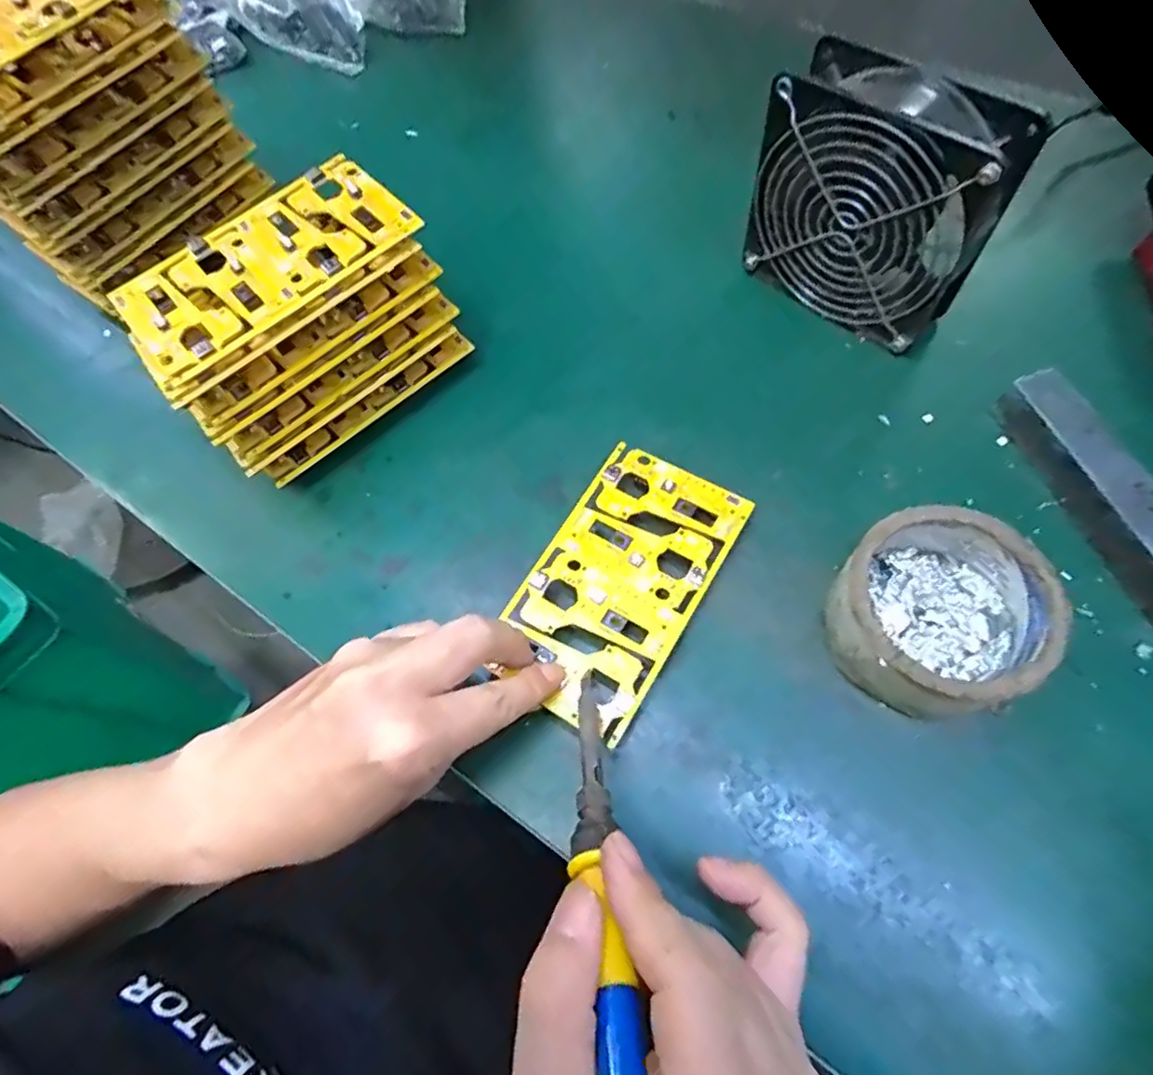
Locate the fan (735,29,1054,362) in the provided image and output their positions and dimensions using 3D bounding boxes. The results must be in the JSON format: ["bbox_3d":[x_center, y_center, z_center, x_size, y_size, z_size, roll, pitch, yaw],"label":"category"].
[{"bbox_3d":[0.158,-0.174,0.343,0.124,0.121,0.052,41,76,21],"label":"fan"}]

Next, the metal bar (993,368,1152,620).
[{"bbox_3d":[0.257,-0.021,0.306,0.030,0.028,0.136,-16,64,-2],"label":"metal bar"}]

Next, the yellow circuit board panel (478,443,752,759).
[{"bbox_3d":[0.021,0.021,0.312,0.078,0.004,0.135,29,72,17],"label":"yellow circuit board panel"}]

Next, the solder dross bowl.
[{"bbox_3d":[0.162,0.034,0.286,0.081,0.050,0.084,-2,64,5],"label":"solder dross bowl"}]

